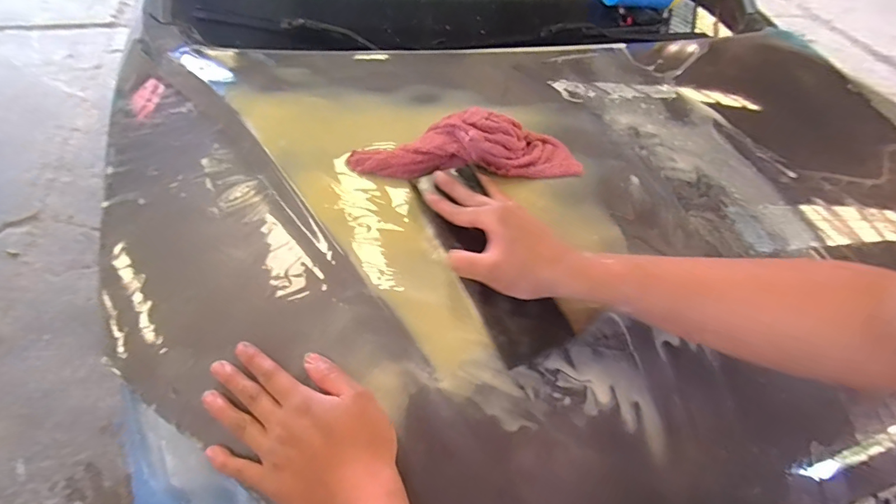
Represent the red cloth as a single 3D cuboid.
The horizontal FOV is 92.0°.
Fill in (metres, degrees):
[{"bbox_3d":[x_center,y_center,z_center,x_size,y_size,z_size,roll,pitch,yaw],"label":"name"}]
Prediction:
[{"bbox_3d":[0.026,-0.131,0.523,0.278,0.063,0.070,-1,52,-9],"label":"red cloth"}]

